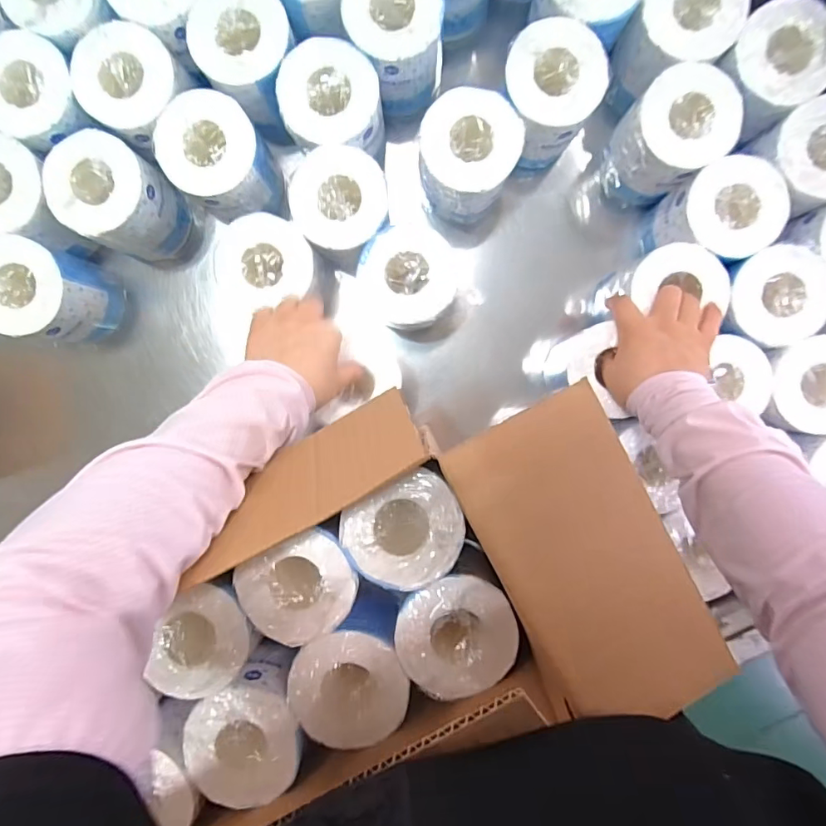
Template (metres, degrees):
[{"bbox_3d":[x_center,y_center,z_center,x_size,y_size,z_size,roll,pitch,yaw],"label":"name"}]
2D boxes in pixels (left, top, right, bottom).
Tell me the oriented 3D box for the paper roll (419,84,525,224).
[{"bbox_3d":[0.056,-0.262,0.522,0.093,0.116,0.098,0,94,0],"label":"paper roll"}]

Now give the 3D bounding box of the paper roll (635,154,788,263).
[{"bbox_3d":[0.309,-0.200,0.520,0.096,0.110,0.093,0,94,0],"label":"paper roll"}]

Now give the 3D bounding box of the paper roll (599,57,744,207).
[{"bbox_3d":[0.259,-0.281,0.507,0.093,0.101,0.090,0,94,0],"label":"paper roll"}]

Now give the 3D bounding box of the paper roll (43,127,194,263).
[{"bbox_3d":[-0.313,-0.226,0.524,0.098,0.109,0.093,0,94,0],"label":"paper roll"}]

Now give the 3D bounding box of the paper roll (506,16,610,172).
[{"bbox_3d":[0.135,-0.321,0.514,0.093,0.113,0.091,0,94,0],"label":"paper roll"}]

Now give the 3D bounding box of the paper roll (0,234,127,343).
[{"bbox_3d":[-0.395,-0.131,0.544,0.094,0.116,0.092,0,94,0],"label":"paper roll"}]

